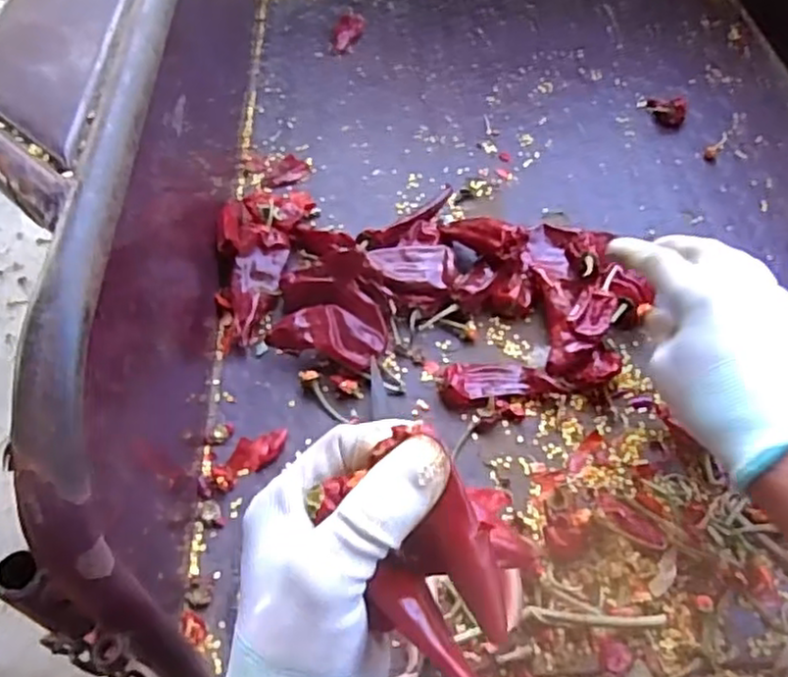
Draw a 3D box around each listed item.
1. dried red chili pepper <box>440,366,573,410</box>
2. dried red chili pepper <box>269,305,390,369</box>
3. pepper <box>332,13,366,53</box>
[{"bbox_3d":[0.073,0.028,0.463,0.083,0.013,0.029,1,51,2],"label":"dried red chili pepper"},{"bbox_3d":[-0.044,-0.001,0.478,0.075,0.029,0.034,15,53,13],"label":"dried red chili pepper"},{"bbox_3d":[-0.049,-0.329,0.743,0.031,0.010,0.072,3,51,4],"label":"pepper"}]

